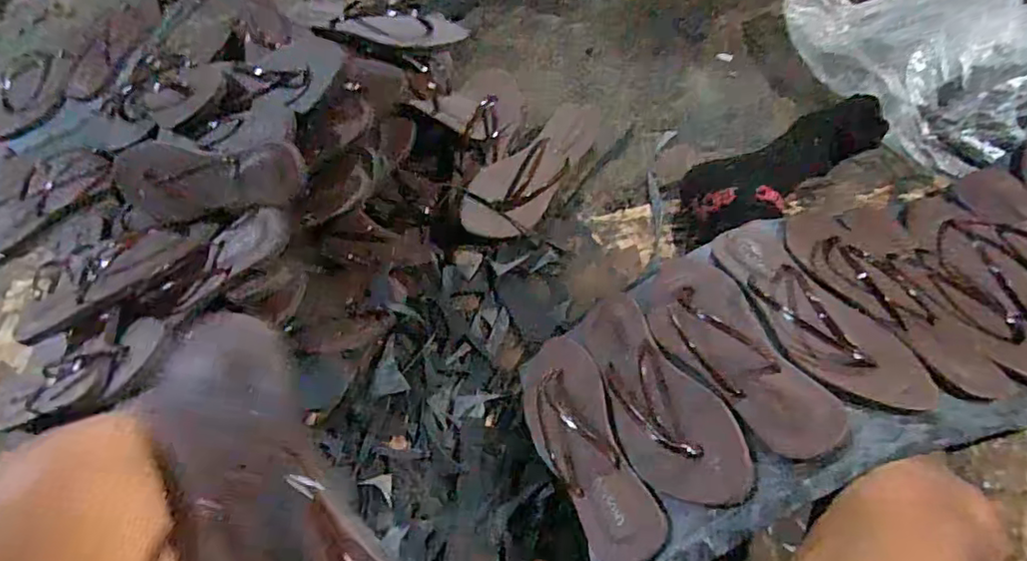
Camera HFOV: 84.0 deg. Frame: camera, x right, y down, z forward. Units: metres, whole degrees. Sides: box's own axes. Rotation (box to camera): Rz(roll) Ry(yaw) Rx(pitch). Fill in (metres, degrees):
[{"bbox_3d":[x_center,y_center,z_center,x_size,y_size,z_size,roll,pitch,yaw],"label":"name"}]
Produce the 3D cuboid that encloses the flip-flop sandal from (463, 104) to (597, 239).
[{"bbox_3d":[0.035,-0.162,0.781,0.089,0.036,0.265,34,73,15],"label":"flip-flop sandal"}]

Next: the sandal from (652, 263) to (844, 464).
[{"bbox_3d":[0.203,0.065,0.542,0.085,0.030,0.239,-23,44,-7],"label":"sandal"}]

